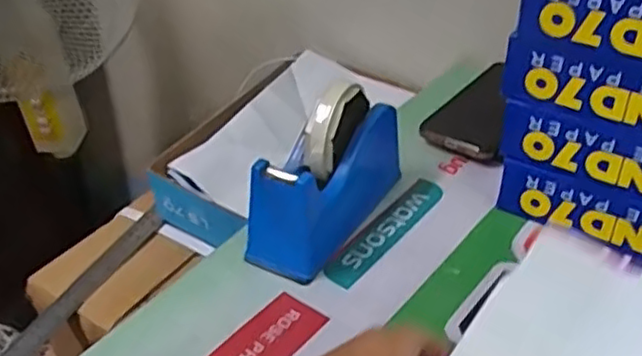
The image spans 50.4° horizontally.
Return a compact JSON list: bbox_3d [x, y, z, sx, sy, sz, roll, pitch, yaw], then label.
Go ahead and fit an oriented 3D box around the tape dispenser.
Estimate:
[{"bbox_3d":[0.008,-0.005,0.528,0.054,0.098,0.164,24,46,26],"label":"tape dispenser"}]

